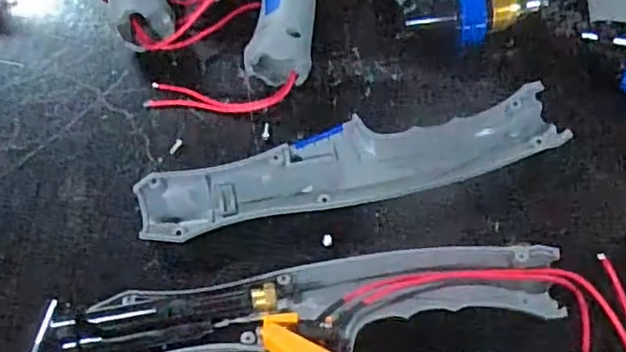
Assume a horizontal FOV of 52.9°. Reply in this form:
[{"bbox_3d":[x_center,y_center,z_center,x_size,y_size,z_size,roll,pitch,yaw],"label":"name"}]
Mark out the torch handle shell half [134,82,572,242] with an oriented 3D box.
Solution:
[{"bbox_3d":[0.019,-0.004,0.340,0.225,0.016,0.041,-13,69,-3],"label":"torch handle shell half"}]

